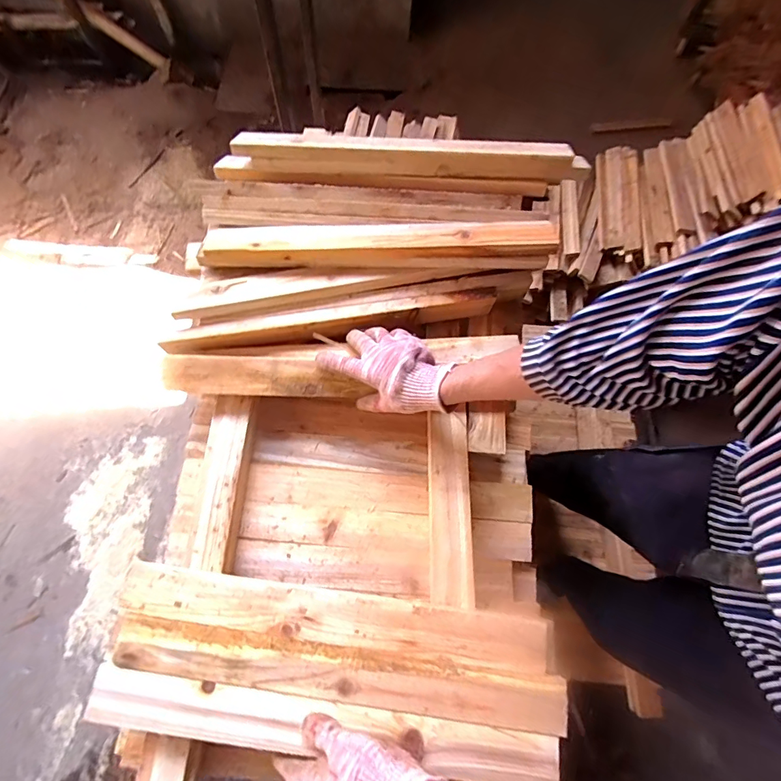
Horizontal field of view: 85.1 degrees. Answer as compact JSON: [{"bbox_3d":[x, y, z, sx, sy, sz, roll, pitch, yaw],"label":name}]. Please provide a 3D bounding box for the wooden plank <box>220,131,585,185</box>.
[{"bbox_3d":[0.028,-0.359,0.636,0.516,0.026,0.052,4,71,1],"label":"wooden plank"}]

